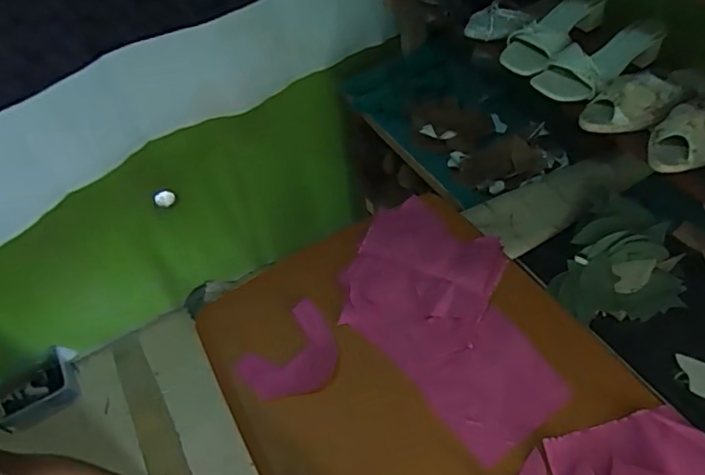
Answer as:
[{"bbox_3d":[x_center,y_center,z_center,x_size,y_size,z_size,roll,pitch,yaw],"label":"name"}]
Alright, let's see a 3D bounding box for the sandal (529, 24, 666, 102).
[{"bbox_3d":[0.384,-0.280,0.847,0.185,0.067,0.097,-34,56,-19],"label":"sandal"}]

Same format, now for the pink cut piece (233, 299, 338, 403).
[{"bbox_3d":[-0.082,0.170,0.760,0.142,0.011,0.120,-40,52,-21],"label":"pink cut piece"}]

